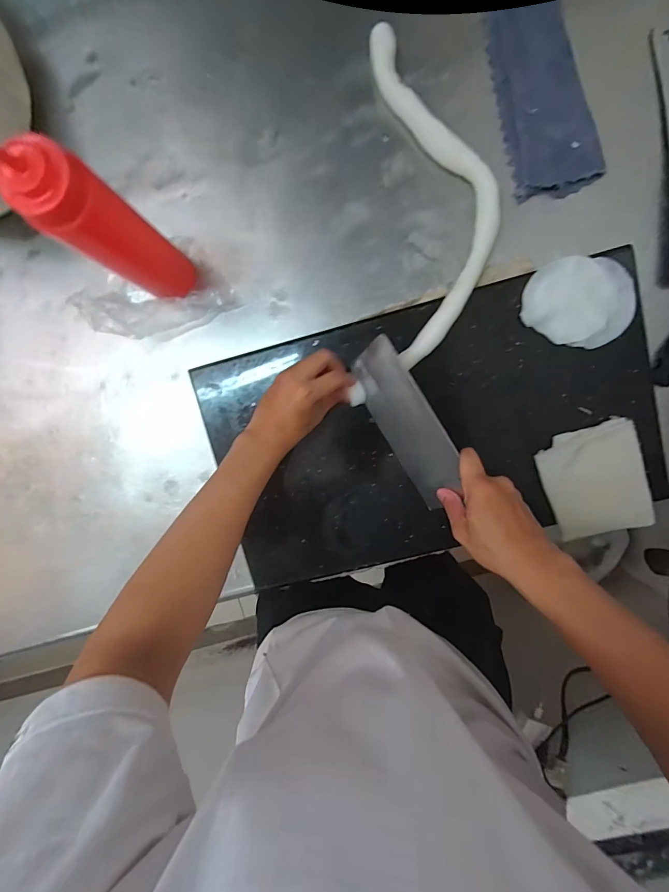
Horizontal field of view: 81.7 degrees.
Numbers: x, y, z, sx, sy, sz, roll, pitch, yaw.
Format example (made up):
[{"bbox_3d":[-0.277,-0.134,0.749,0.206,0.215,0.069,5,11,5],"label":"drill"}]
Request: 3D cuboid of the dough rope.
[{"bbox_3d":[0.128,-0.293,0.462,0.128,0.038,0.376,-6,95,7],"label":"dough rope"}]

